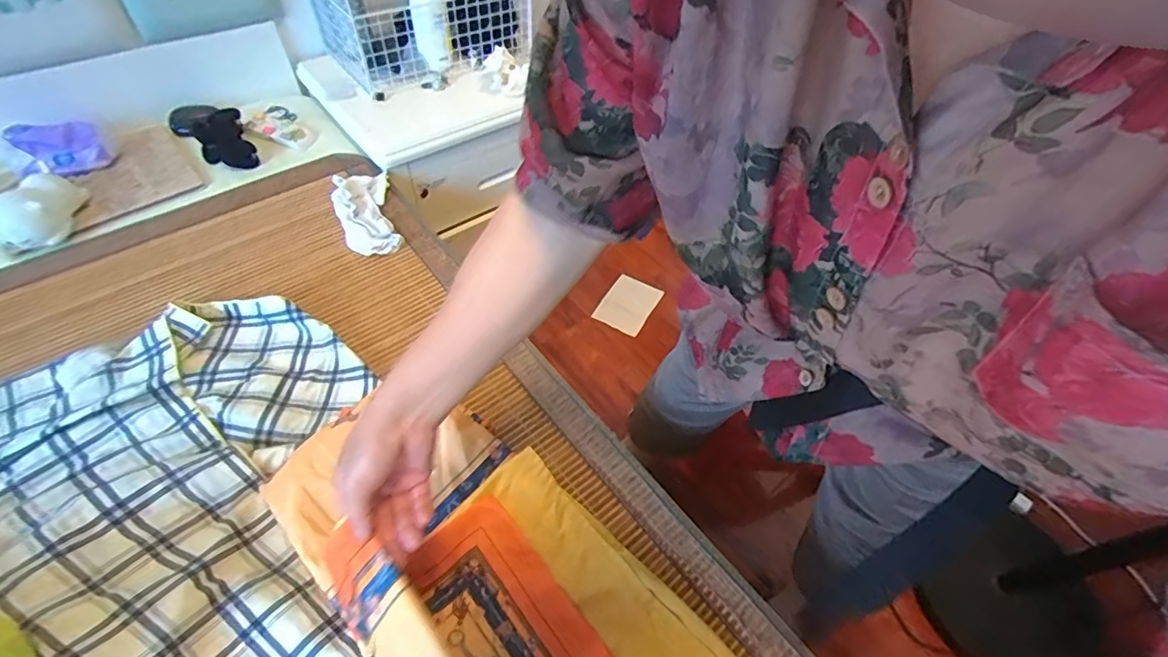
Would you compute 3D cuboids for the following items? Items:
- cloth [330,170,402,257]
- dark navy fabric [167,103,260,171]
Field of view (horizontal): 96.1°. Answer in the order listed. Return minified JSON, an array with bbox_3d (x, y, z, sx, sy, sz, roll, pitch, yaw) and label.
[{"bbox_3d":[-0.376,-0.200,0.899,0.092,0.031,0.197,-16,55,-15],"label":"cloth"},{"bbox_3d":[-0.703,-0.377,1.001,0.255,0.022,0.102,37,74,19],"label":"dark navy fabric"}]

